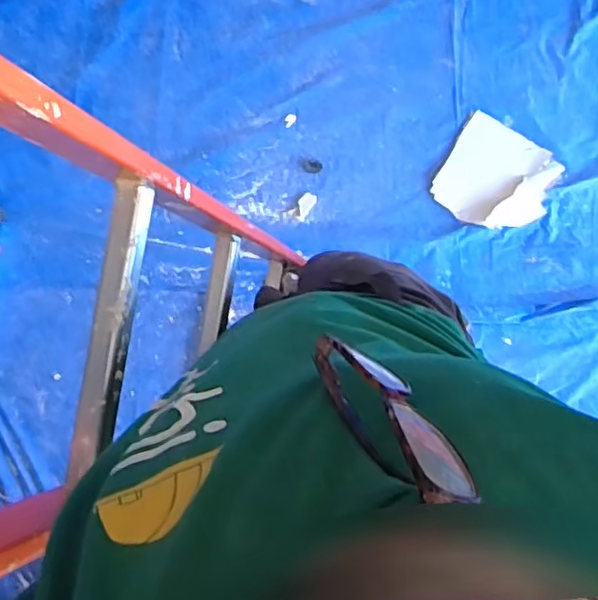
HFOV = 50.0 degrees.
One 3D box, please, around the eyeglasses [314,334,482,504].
[{"bbox_3d":[0.040,0.051,0.300,0.036,0.132,0.033,-29,118,-6],"label":"eyeglasses"}]

